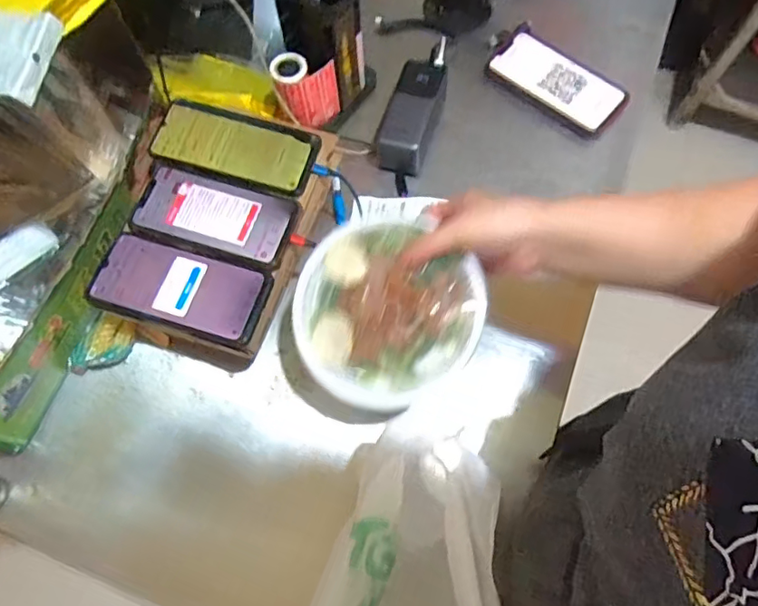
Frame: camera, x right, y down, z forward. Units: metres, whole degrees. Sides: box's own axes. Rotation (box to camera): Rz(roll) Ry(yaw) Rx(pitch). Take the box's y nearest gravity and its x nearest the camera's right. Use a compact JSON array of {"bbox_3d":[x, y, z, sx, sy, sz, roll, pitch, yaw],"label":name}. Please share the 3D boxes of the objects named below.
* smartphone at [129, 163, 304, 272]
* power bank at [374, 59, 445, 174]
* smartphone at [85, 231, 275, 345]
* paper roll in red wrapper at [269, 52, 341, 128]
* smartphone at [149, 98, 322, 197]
[{"bbox_3d":[-0.164,-0.087,0.549,0.156,0.017,0.081,15,67,9],"label":"smartphone"},{"bbox_3d":[0.043,-0.231,0.666,0.059,0.053,0.136,16,67,9],"label":"power bank"},{"bbox_3d":[-0.187,-0.015,0.521,0.161,0.014,0.076,14,67,8],"label":"smartphone"},{"bbox_3d":[-0.082,-0.243,0.645,0.068,0.090,0.042,-9,66,-2],"label":"paper roll in red wrapper"},{"bbox_3d":[-0.150,-0.163,0.574,0.167,0.012,0.077,14,74,2],"label":"smartphone"}]

